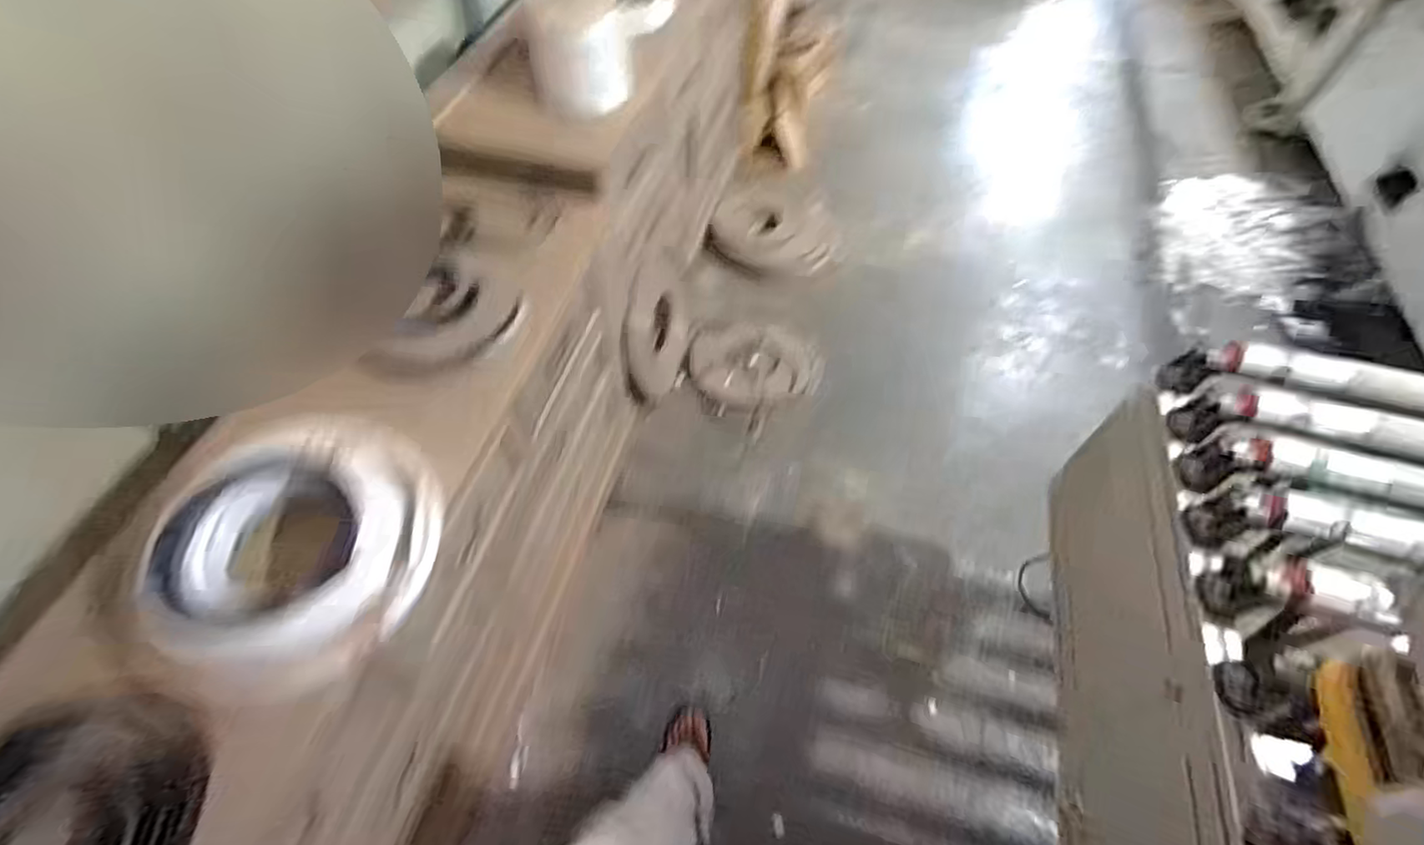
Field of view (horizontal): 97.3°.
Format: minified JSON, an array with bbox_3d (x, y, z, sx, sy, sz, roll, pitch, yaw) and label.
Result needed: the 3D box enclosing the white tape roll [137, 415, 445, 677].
[{"bbox_3d":[-0.505,0.140,0.778,0.298,0.077,0.312,24,57,13],"label":"white tape roll"}]

